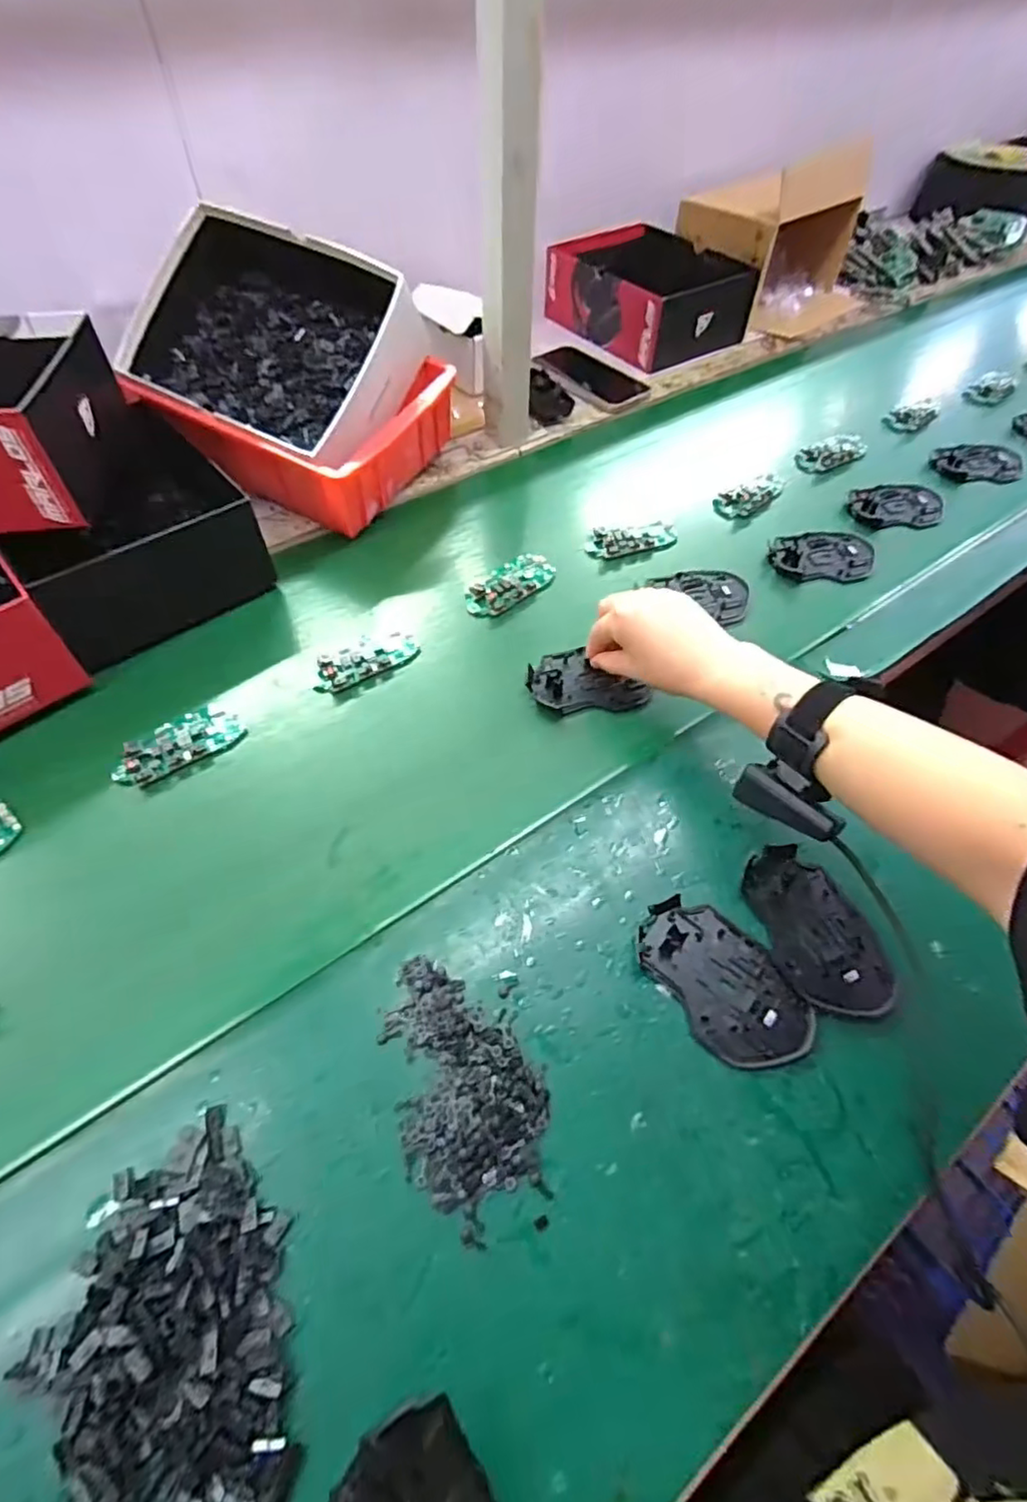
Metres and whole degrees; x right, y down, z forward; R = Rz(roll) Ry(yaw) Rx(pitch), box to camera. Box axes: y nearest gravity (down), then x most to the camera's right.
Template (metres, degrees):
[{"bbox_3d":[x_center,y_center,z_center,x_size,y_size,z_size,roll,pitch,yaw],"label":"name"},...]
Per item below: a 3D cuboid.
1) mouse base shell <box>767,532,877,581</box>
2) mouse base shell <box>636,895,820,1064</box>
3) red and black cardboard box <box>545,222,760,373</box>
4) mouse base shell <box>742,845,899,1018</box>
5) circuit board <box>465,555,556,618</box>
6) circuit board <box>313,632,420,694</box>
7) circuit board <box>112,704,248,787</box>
[{"bbox_3d":[0.319,-0.204,0.650,0.116,0.011,0.072,-10,57,-8],"label":"mouse base shell"},{"bbox_3d":[0.134,0.145,0.401,0.069,0.007,0.114,-30,62,-20],"label":"mouse base shell"},{"bbox_3d":[0.185,-0.657,0.897,0.182,0.092,0.248,-34,63,-22],"label":"red and black cardboard box"},{"bbox_3d":[0.202,0.118,0.421,0.068,0.008,0.114,-12,57,-10],"label":"mouse base shell"},{"bbox_3d":[-0.002,-0.162,0.609,0.043,0.014,0.101,38,63,21],"label":"circuit board"},{"bbox_3d":[-0.131,-0.082,0.553,0.095,0.011,0.043,-28,61,-19],"label":"circuit board"},{"bbox_3d":[-0.264,-0.005,0.493,0.094,0.018,0.043,-38,65,-23],"label":"circuit board"}]

